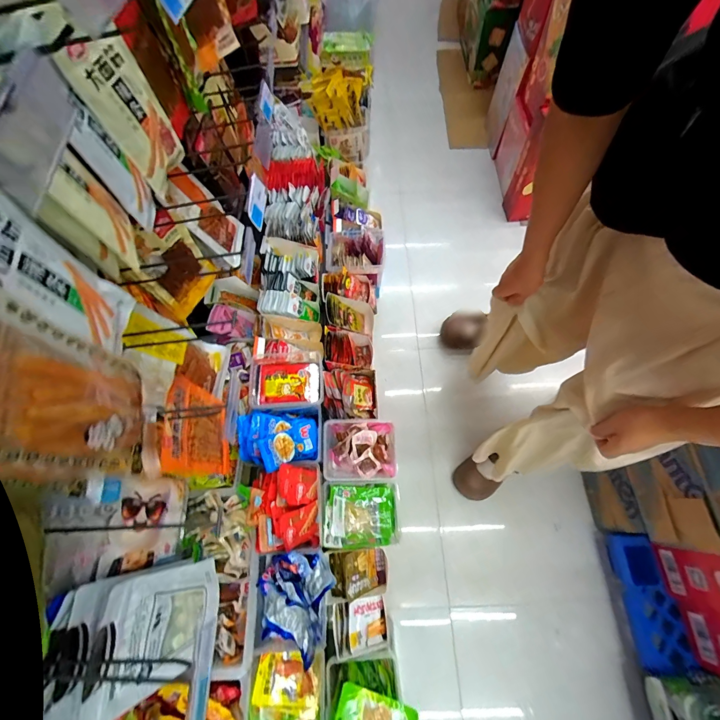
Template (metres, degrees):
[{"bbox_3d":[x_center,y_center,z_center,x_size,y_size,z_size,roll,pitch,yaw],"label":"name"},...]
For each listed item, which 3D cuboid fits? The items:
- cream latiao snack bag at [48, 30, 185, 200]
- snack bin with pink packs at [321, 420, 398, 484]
[{"bbox_3d":[-0.360,-0.388,0.541,0.032,0.216,0.120,17,80,10],"label":"cream latiao snack bag"},{"bbox_3d":[-0.006,0.257,0.944,0.205,0.117,0.160,-4,67,1],"label":"snack bin with pink packs"}]

